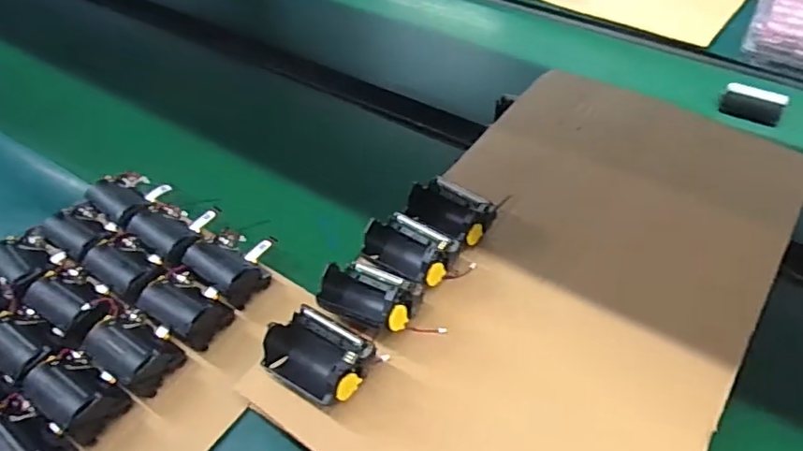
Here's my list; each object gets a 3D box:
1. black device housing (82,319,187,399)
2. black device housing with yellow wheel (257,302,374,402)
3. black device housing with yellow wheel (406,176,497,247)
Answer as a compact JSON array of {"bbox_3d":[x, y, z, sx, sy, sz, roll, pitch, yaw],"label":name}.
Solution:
[{"bbox_3d":[-0.225,0.103,0.480,0.067,0.043,0.050,27,54,23],"label":"black device housing"},{"bbox_3d":[-0.062,0.096,0.424,0.071,0.047,0.055,24,53,21],"label":"black device housing with yellow wheel"},{"bbox_3d":[0.043,-0.013,0.523,0.072,0.042,0.054,34,57,28],"label":"black device housing with yellow wheel"}]

